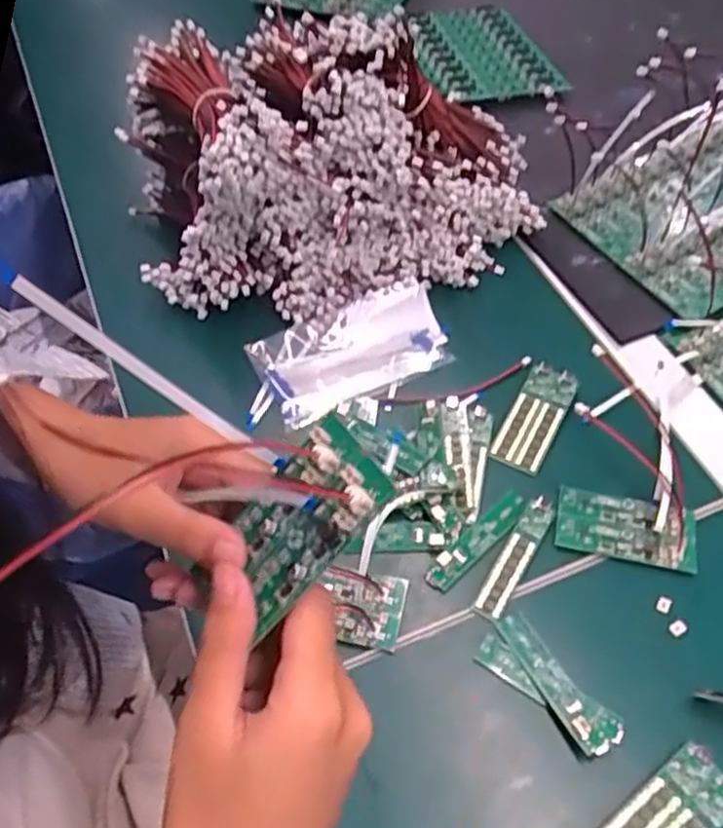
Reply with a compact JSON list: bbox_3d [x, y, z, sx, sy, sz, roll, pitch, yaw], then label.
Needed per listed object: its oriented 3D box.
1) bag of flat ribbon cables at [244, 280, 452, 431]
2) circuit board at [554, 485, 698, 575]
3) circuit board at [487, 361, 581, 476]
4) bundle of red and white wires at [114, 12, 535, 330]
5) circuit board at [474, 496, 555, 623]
[{"bbox_3d":[-0.013,-0.043,0.555,0.156,0.009,0.076,-23,69,-3],"label":"bag of flat ribbon cables"},{"bbox_3d":[0.168,0.073,0.462,0.085,0.014,0.043,12,54,12],"label":"circuit board"},{"bbox_3d":[0.121,0.003,0.512,0.035,0.010,0.085,23,71,20],"label":"circuit board"},{"bbox_3d":[-0.020,-0.196,0.573,0.309,0.158,0.183,-11,53,-5],"label":"bundle of red and white wires"},{"bbox_3d":[0.095,0.087,0.451,0.017,0.010,0.086,25,58,21],"label":"circuit board"}]

